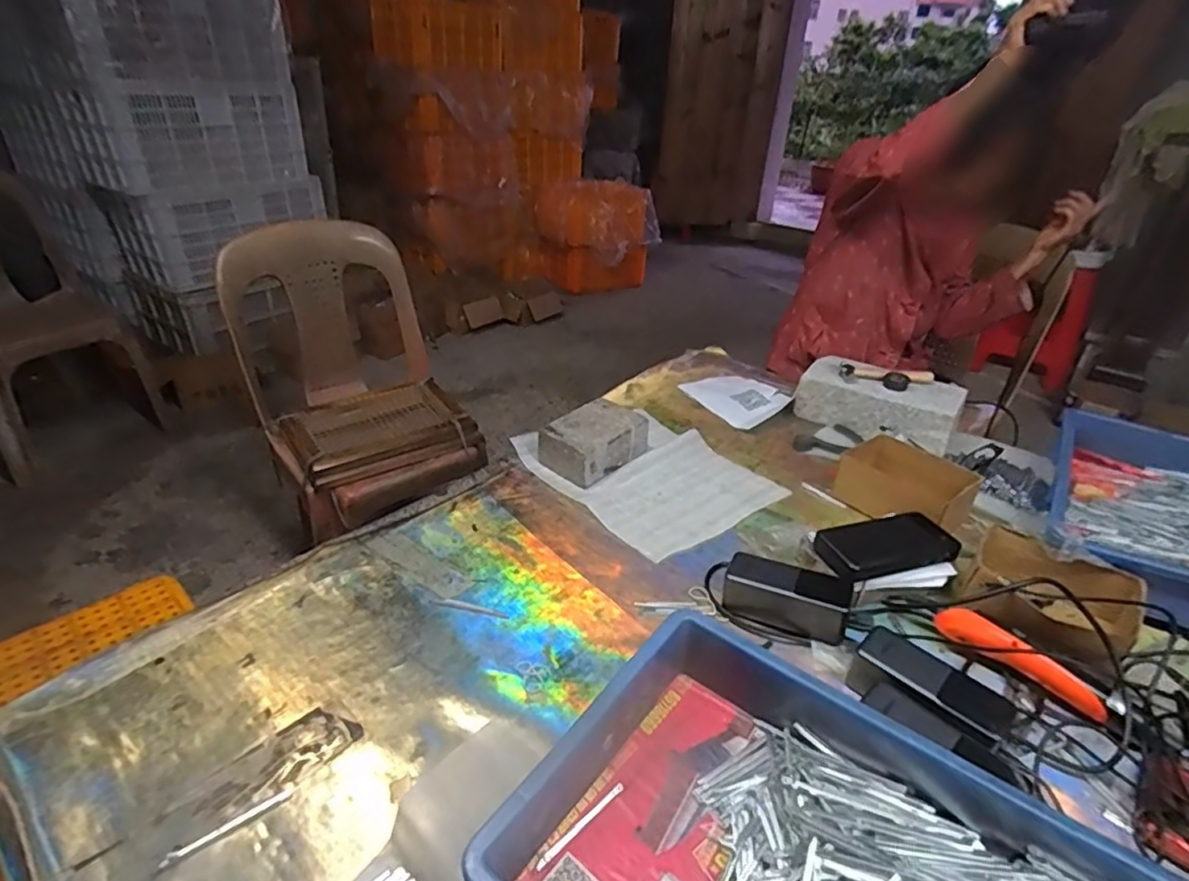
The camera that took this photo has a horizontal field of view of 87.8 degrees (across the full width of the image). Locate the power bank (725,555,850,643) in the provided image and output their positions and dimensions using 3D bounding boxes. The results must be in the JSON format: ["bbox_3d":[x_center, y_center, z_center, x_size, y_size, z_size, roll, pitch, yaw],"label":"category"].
[{"bbox_3d":[0.208,0.170,0.675,0.129,0.053,0.059,16,33,19],"label":"power bank"}]

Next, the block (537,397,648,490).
[{"bbox_3d":[0.000,0.001,0.947,0.104,0.065,0.155,28,39,34],"label":"block"}]

